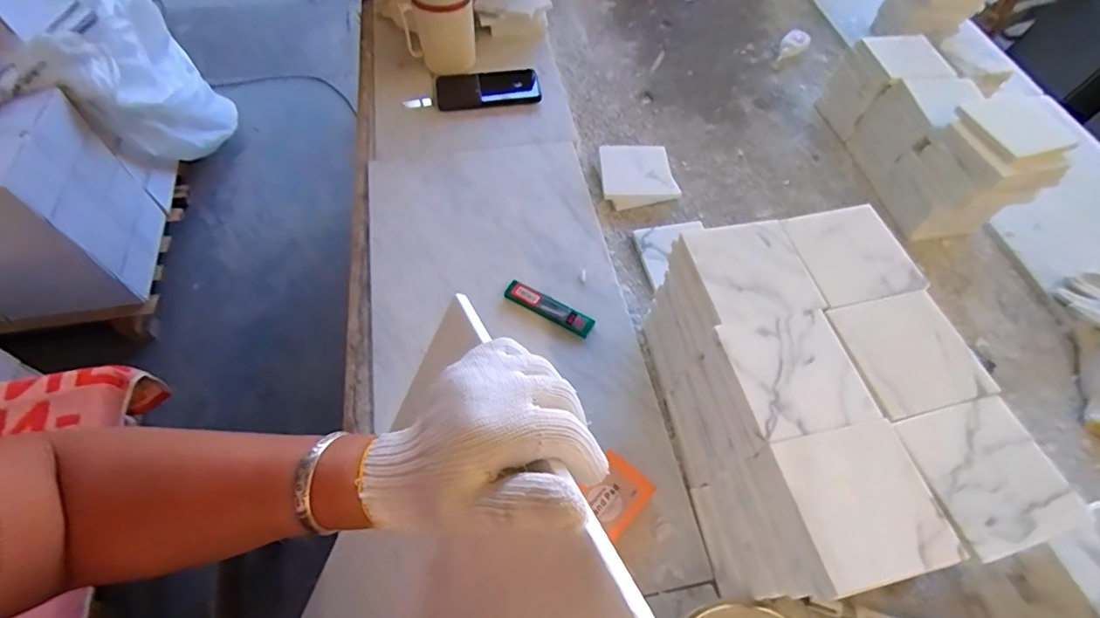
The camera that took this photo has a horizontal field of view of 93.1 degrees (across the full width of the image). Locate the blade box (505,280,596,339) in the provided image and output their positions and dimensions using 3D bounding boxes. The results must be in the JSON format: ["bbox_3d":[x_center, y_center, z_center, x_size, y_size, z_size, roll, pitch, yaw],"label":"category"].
[{"bbox_3d":[-0.001,-0.002,0.627,0.113,0.009,0.024,28,62,12],"label":"blade box"}]

